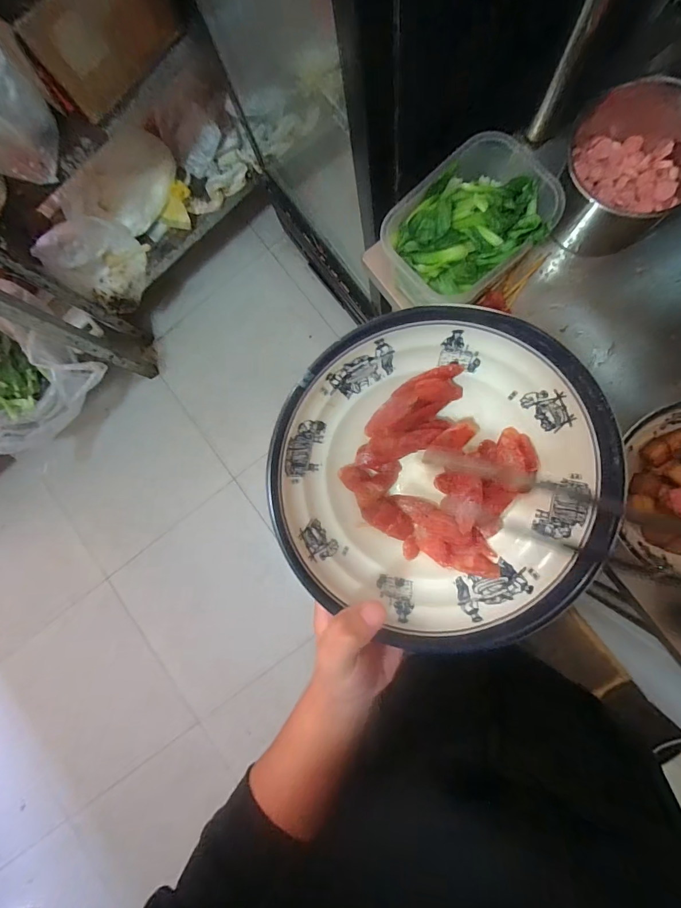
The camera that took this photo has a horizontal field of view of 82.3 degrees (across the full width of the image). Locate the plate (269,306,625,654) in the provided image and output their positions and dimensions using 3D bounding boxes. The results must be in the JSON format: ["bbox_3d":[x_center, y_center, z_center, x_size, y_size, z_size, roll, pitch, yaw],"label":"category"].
[{"bbox_3d":[0.063,0.021,0.261,0.200,0.076,0.201,0,86,7],"label":"plate"}]

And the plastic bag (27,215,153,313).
[{"bbox_3d":[-0.704,-0.569,1.153,0.168,0.209,0.227,30,90,8],"label":"plastic bag"}]

